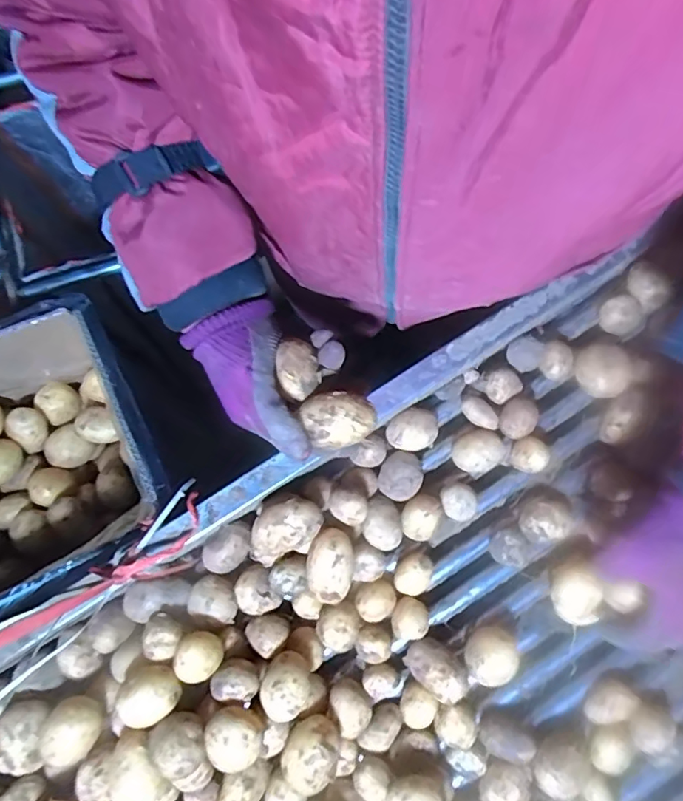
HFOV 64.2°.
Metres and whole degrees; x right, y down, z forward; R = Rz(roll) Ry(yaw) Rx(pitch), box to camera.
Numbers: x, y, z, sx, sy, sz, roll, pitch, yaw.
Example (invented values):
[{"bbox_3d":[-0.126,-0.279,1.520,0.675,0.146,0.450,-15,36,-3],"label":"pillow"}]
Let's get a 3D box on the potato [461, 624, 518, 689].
[{"bbox_3d":[0.129,0.223,0.478,0.035,0.045,0.047,37,79,6],"label":"potato"}]

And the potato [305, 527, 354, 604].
[{"bbox_3d":[-0.010,0.141,0.465,0.038,0.032,0.060,4,78,-1],"label":"potato"}]

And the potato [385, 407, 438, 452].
[{"bbox_3d":[0.065,0.030,0.513,0.046,0.037,0.037,-19,79,-6],"label":"potato"}]

